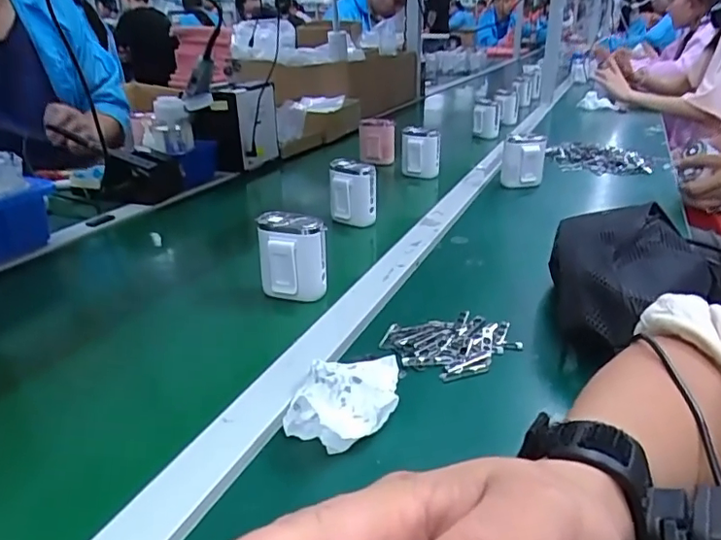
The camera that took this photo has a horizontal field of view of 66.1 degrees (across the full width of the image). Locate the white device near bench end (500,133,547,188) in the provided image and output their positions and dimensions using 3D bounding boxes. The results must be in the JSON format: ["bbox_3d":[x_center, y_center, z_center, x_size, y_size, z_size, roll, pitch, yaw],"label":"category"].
[{"bbox_3d":[0.269,-0.178,0.917,0.068,0.081,0.044,7,25,13],"label":"white device near bench end"}]

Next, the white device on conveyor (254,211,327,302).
[{"bbox_3d":[-0.069,-0.014,0.569,0.067,0.081,0.041,-1,25,-5],"label":"white device on conveyor"}]

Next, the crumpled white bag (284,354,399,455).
[{"bbox_3d":[-0.011,0.088,0.414,0.076,0.025,0.106,3,25,3],"label":"crumpled white bag"}]

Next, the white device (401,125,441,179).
[{"bbox_3d":[0.107,-0.210,0.999,0.068,0.086,0.037,7,25,12],"label":"white device"}]

